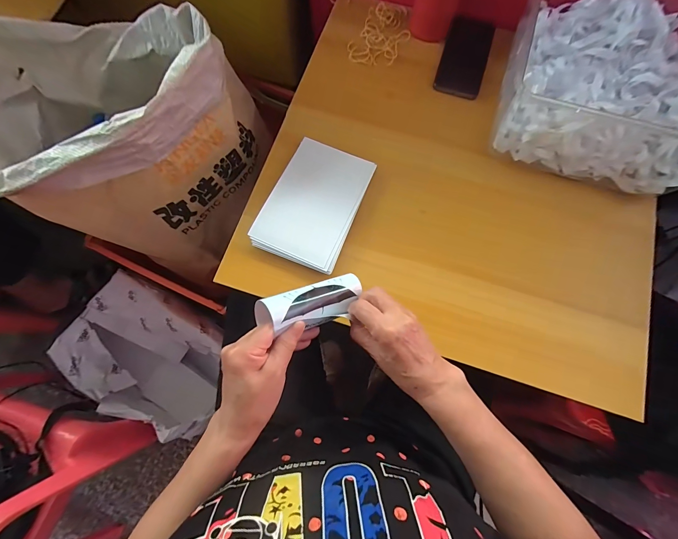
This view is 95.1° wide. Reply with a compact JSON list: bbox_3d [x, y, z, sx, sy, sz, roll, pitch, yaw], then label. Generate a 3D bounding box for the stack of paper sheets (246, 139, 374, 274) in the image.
[{"bbox_3d":[-0.035,-0.097,0.457,0.125,0.018,0.183,22,77,5],"label":"stack of paper sheets"}]

